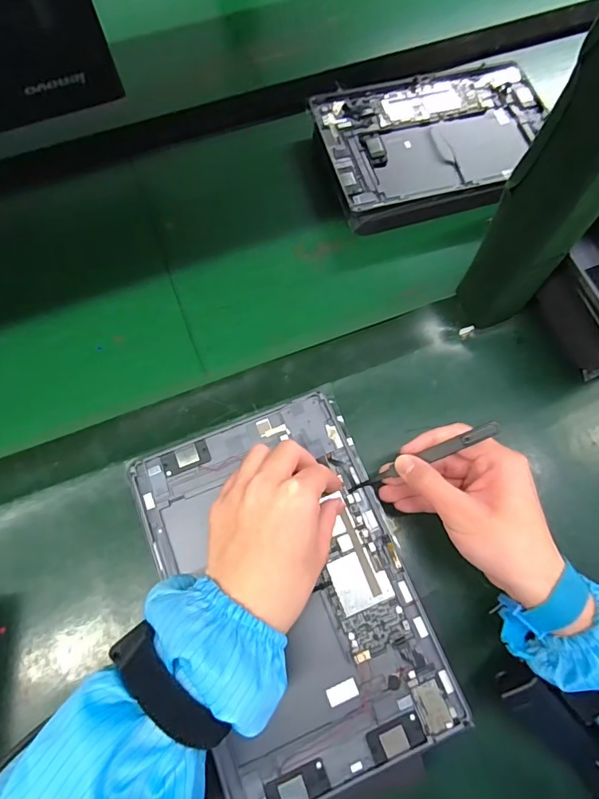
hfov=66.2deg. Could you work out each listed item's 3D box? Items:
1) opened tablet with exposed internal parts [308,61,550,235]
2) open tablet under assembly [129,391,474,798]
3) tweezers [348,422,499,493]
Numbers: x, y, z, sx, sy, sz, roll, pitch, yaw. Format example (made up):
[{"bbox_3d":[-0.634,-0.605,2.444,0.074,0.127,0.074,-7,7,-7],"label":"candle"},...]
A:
[{"bbox_3d":[0.150,-0.280,0.505,0.248,0.025,0.193,-10,70,-4],"label":"opened tablet with exposed internal parts"},{"bbox_3d":[-0.007,0.134,0.335,0.168,0.017,0.255,-21,71,-8],"label":"open tablet under assembly"},{"bbox_3d":[0.087,0.044,0.334,0.119,0.009,0.009,-30,69,24],"label":"tweezers"}]

